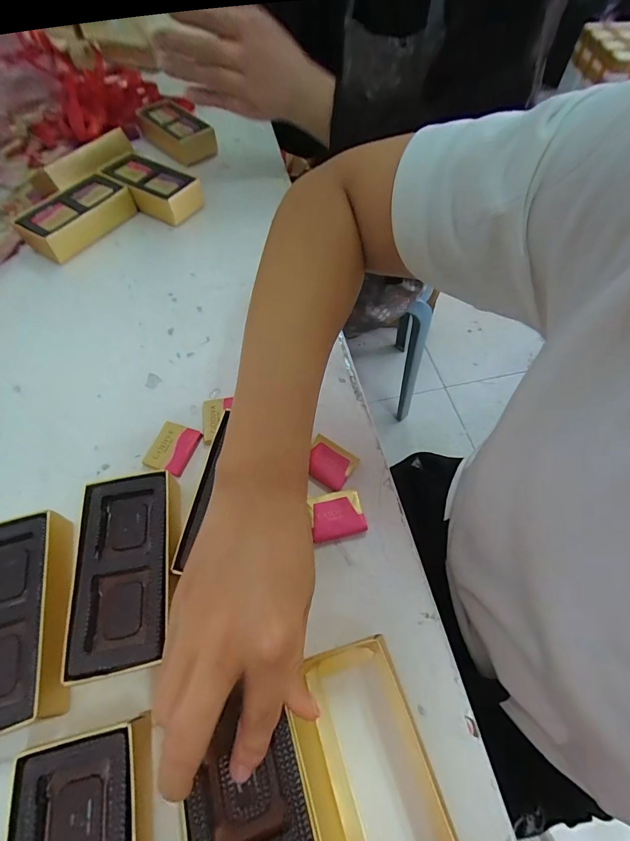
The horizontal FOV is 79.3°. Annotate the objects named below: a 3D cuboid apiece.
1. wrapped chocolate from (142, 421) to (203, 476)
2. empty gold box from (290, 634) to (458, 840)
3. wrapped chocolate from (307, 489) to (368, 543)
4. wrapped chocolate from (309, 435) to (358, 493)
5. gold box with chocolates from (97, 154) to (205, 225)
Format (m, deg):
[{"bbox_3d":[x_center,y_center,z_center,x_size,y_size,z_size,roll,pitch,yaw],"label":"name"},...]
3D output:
[{"bbox_3d":[-0.113,0.022,0.302,0.032,0.008,0.039,16,60,8],"label":"wrapped chocolate"},{"bbox_3d":[0.030,0.187,0.196,0.062,0.028,0.122,-16,61,-10],"label":"empty gold box"},{"bbox_3d":[0.015,0.067,0.274,0.037,0.005,0.033,-8,60,-6],"label":"wrapped chocolate"},{"bbox_3d":[0.010,0.032,0.293,0.038,0.004,0.032,32,64,16],"label":"wrapped chocolate"},{"bbox_3d":[-0.194,-0.279,0.461,0.122,0.034,0.057,28,63,14],"label":"gold box with chocolates"}]

